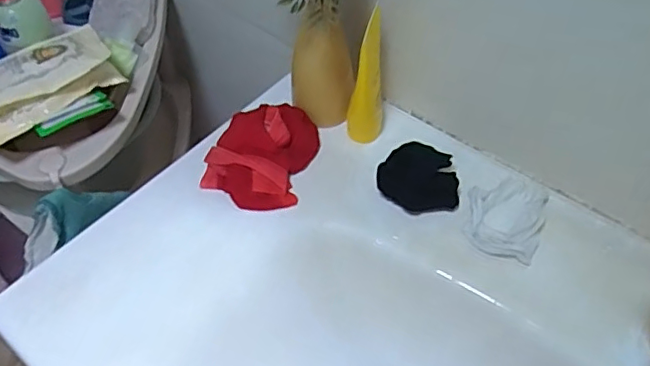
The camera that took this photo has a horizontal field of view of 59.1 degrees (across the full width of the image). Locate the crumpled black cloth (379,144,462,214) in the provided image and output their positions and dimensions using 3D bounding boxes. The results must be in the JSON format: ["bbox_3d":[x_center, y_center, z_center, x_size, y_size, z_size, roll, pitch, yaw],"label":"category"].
[{"bbox_3d":[0.098,-0.005,0.589,0.084,0.041,0.063,14,53,10],"label":"crumpled black cloth"}]

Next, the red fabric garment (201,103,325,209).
[{"bbox_3d":[-0.067,-0.037,0.606,0.099,0.047,0.119,15,53,10],"label":"red fabric garment"}]

